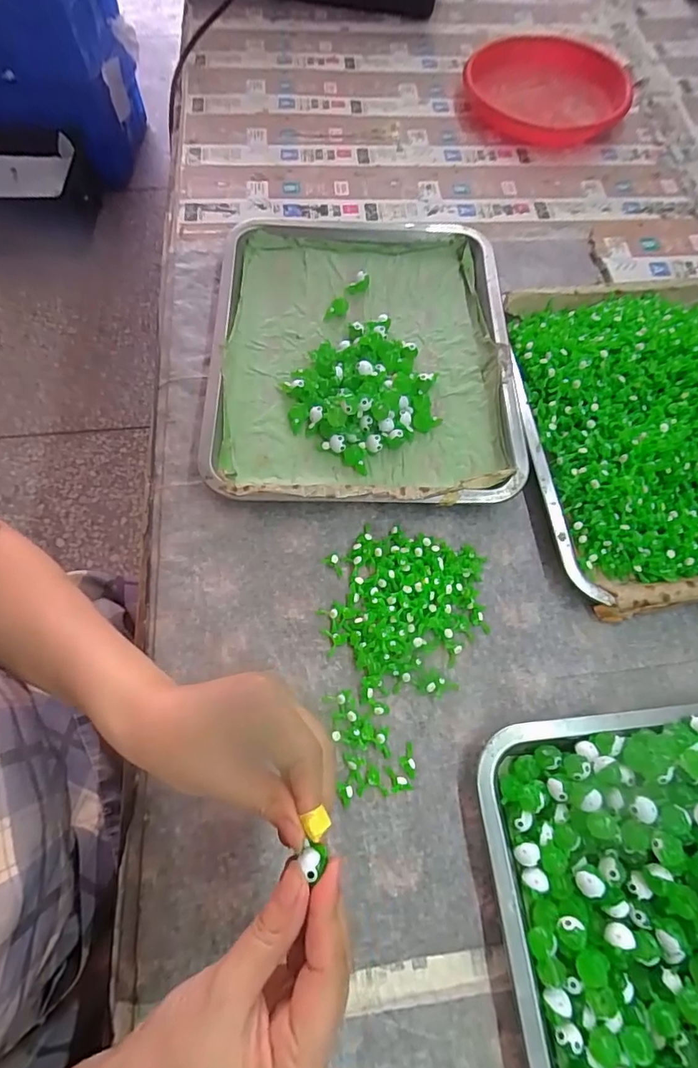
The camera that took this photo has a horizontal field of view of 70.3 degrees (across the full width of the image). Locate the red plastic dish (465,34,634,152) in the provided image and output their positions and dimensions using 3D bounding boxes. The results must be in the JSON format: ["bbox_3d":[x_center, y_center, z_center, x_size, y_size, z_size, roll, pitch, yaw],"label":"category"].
[{"bbox_3d":[0.234,-0.530,0.596,0.178,0.041,0.158,3,68,0],"label":"red plastic dish"}]

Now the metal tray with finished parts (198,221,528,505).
[{"bbox_3d":[0.011,-0.167,0.446,0.258,0.021,0.313,0,68,-2],"label":"metal tray with finished parts"}]

